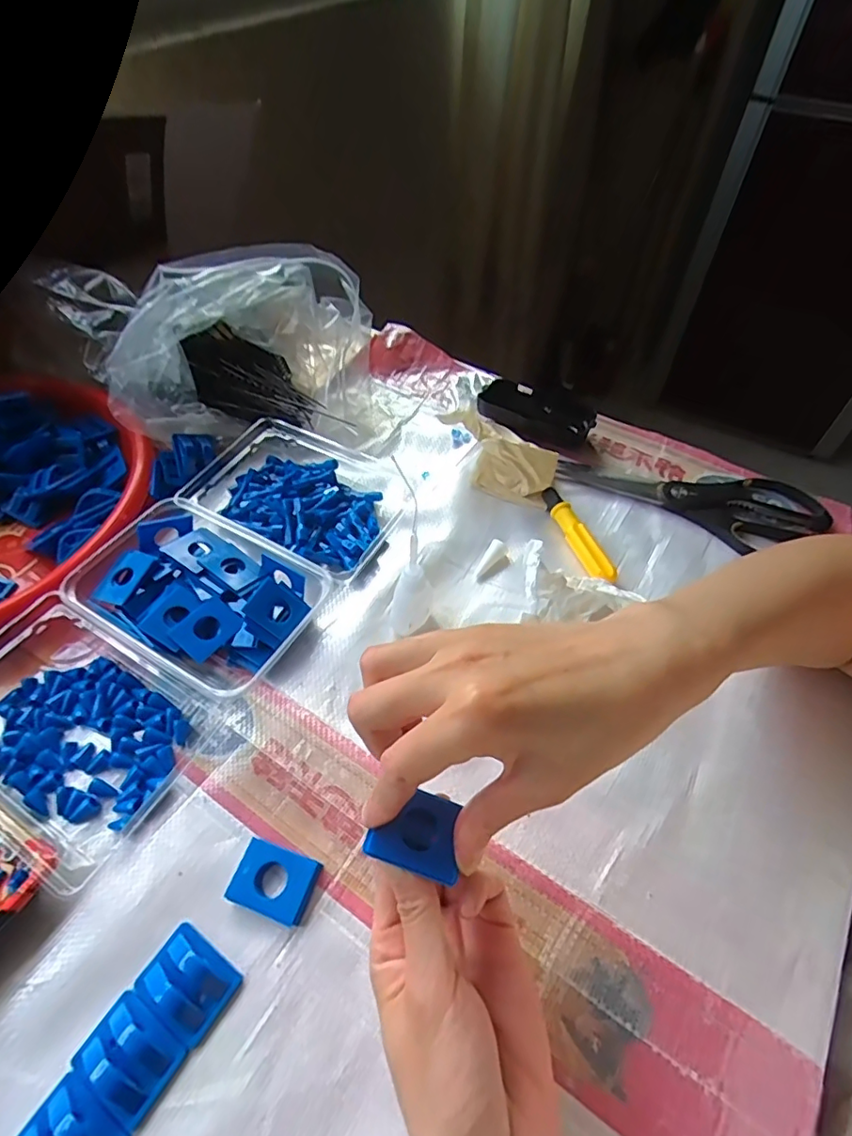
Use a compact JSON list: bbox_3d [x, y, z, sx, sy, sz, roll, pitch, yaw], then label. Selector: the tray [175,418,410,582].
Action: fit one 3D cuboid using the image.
[{"bbox_3d":[-0.109,-0.068,0.465,0.182,0.032,0.134,25,57,18],"label":"tray"}]

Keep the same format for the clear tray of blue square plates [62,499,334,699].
[{"bbox_3d":[-0.163,0.020,0.398,0.156,0.035,0.106,24,57,17],"label":"clear tray of blue square plates"}]

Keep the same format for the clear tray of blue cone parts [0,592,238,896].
[{"bbox_3d":[-0.234,0.093,0.346,0.175,0.029,0.121,24,57,17],"label":"clear tray of blue cone parts"}]

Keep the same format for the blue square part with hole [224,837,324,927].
[{"bbox_3d":[-0.084,0.173,0.304,0.043,0.008,0.033,16,55,11],"label":"blue square part with hole"}]

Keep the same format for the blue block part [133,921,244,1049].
[{"bbox_3d":[-0.120,0.206,0.275,0.045,0.014,0.034,28,58,20],"label":"blue block part"}]

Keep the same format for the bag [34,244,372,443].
[{"bbox_3d":[-0.182,-0.200,0.514,0.257,0.113,0.147,-8,53,-6],"label":"bag"}]

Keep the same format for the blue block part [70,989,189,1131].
[{"bbox_3d":[-0.141,0.228,0.258,0.045,0.014,0.034,26,57,18],"label":"blue block part"}]

